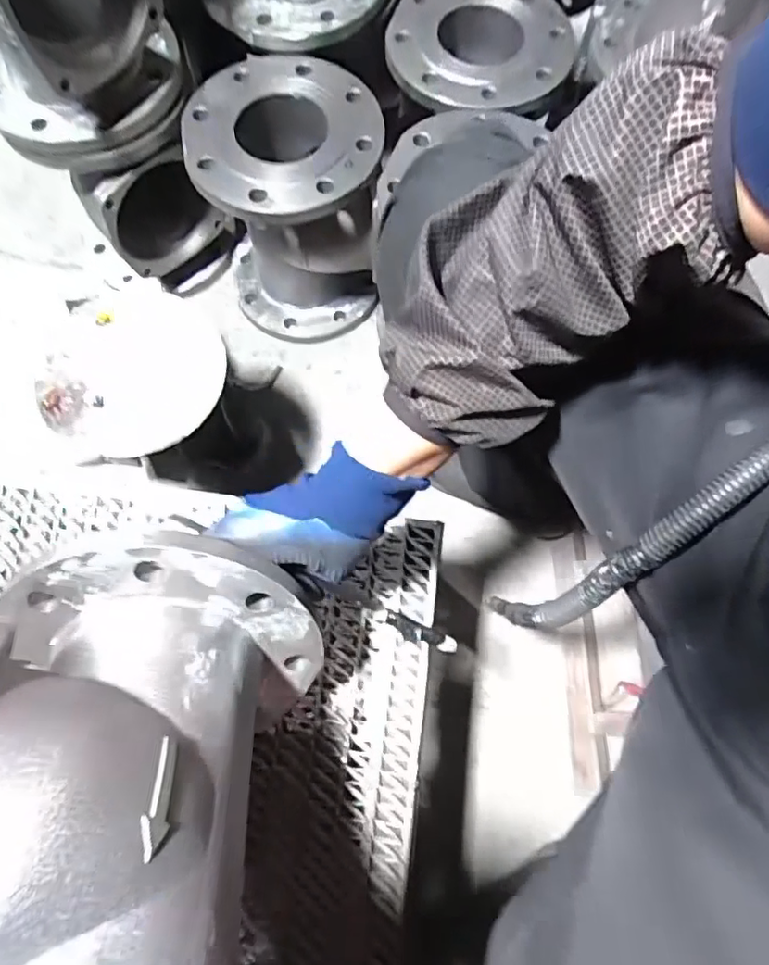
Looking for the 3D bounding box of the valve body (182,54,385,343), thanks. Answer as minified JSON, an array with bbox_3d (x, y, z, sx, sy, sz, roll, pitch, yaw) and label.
[{"bbox_3d":[-0.110,-0.330,0.724,0.198,0.265,0.193,0,73,-1],"label":"valve body"}]

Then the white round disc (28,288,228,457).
[{"bbox_3d":[-0.233,-0.104,0.537,0.160,0.027,0.171,0,73,-1],"label":"white round disc"}]

